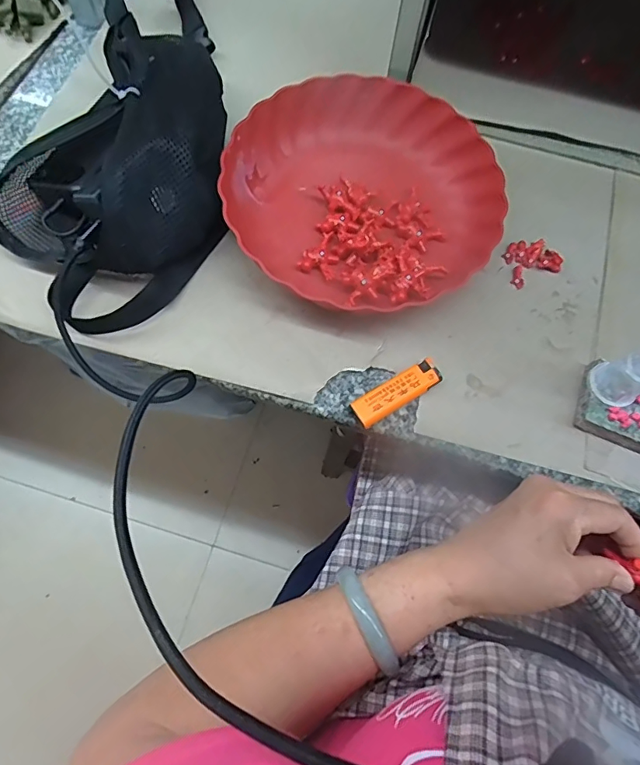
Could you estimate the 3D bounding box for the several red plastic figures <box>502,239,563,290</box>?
[{"bbox_3d":[0.193,-0.114,0.447,0.046,0.013,0.041,-22,72,-11],"label":"several red plastic figures"}]

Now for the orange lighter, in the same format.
[{"bbox_3d":[0.063,0.008,0.393,0.079,0.012,0.023,-31,74,-14],"label":"orange lighter"}]

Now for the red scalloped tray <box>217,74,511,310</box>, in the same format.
[{"bbox_3d":[0.043,-0.171,0.432,0.234,0.065,0.224,22,69,5],"label":"red scalloped tray"}]

